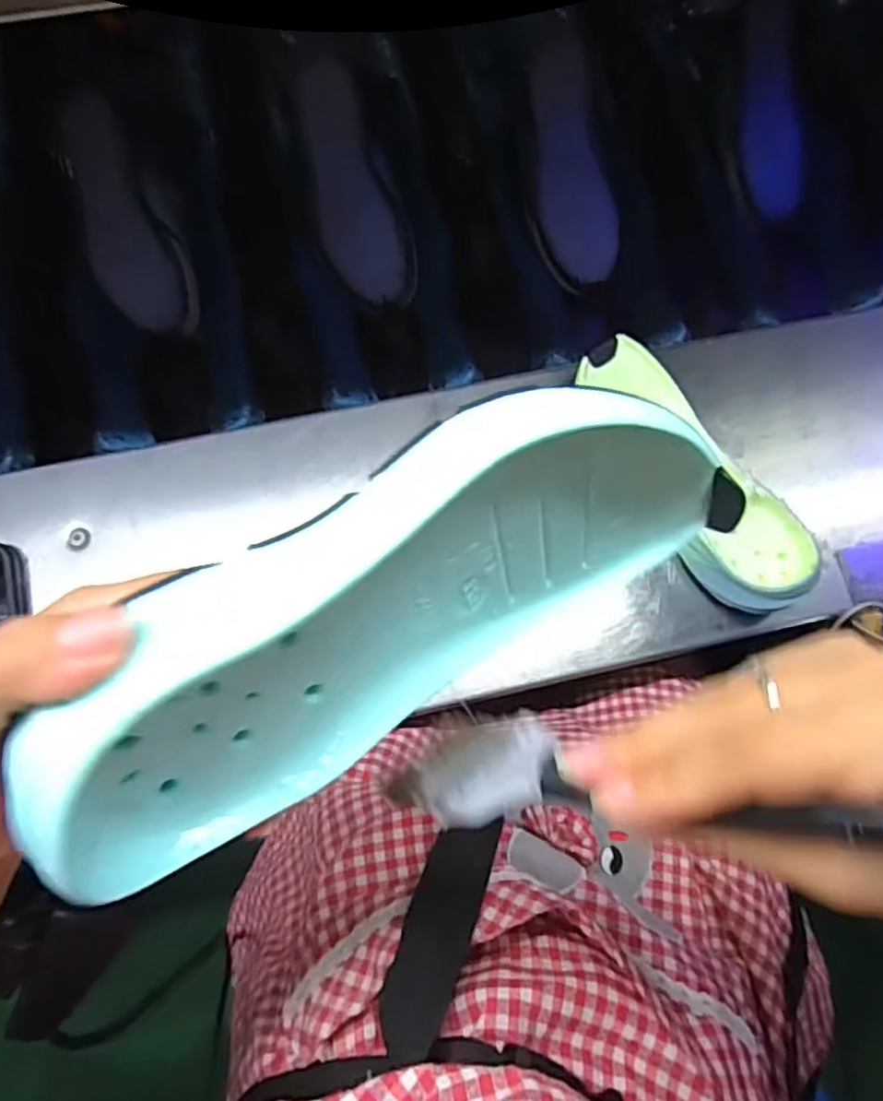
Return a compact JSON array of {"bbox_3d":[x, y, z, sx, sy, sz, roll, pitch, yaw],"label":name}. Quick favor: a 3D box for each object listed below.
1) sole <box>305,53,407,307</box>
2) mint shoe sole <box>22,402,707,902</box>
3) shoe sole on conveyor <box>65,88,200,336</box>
[{"bbox_3d":[-0.080,-0.317,0.592,0.061,0.017,0.202,-15,97,-7],"label":"sole"},{"bbox_3d":[-0.010,0.017,0.213,0.223,0.095,0.045,-29,45,-20],"label":"mint shoe sole"},{"bbox_3d":[-0.266,-0.278,0.575,0.070,0.028,0.201,-21,99,-9],"label":"shoe sole on conveyor"}]

